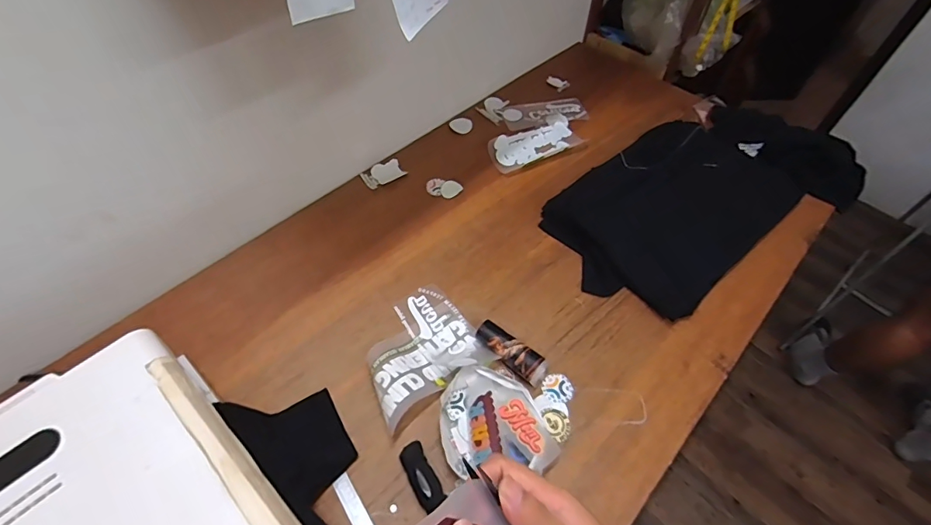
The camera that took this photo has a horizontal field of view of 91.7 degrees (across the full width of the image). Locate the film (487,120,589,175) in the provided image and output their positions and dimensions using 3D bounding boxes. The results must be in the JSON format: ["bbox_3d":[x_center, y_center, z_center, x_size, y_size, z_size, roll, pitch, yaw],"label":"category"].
[{"bbox_3d":[0.187,-0.307,1.182,0.251,0.022,0.127,-19,58,-14],"label":"film"}]

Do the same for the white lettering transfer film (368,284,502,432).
[{"bbox_3d":[-0.090,0.148,0.829,0.221,0.062,0.212,-30,61,-20],"label":"white lettering transfer film"}]

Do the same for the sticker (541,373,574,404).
[{"bbox_3d":[0.166,0.227,0.818,0.053,0.006,0.051,1,55,-1],"label":"sticker"}]

